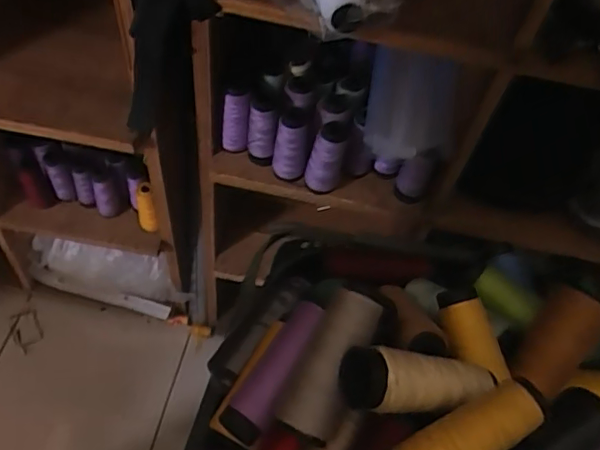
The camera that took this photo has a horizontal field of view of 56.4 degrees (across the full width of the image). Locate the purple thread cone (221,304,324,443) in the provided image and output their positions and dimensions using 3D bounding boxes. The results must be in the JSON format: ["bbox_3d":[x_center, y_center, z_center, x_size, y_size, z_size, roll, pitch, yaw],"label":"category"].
[{"bbox_3d":[-0.019,0.107,0.416,0.031,0.027,0.113,28,74,15],"label":"purple thread cone"}]

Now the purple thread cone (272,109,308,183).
[{"bbox_3d":[-0.012,-0.113,0.772,0.046,0.105,0.047,4,57,-4],"label":"purple thread cone"}]

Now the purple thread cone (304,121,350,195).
[{"bbox_3d":[0.036,-0.092,0.769,0.048,0.117,0.041,15,57,3],"label":"purple thread cone"}]

